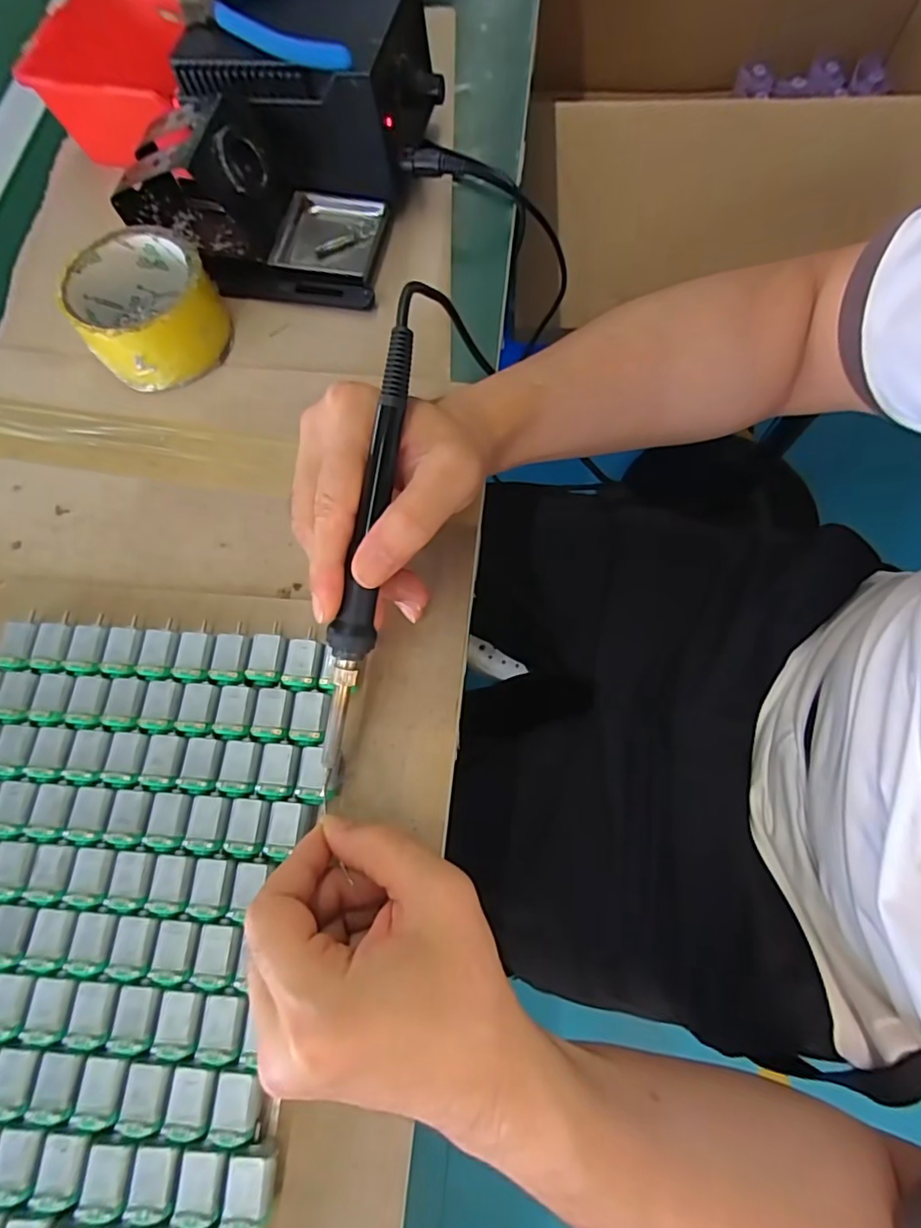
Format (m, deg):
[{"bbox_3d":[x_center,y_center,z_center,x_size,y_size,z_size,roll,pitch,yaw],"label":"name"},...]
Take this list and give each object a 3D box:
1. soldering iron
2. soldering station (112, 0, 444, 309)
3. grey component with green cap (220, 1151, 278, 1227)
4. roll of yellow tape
[{"bbox_3d":[-0.043,-0.023,0.249,0.018,0.018,0.197,11,94,5],"label":"soldering iron"},{"bbox_3d":[-0.111,-0.322,0.366,0.169,0.092,0.201,19,73,7],"label":"soldering station"},{"bbox_3d":[-0.086,0.236,0.230,0.020,0.017,0.025,1,72,2],"label":"grey component with green cap"},{"bbox_3d":[-0.196,-0.195,0.351,0.082,0.047,0.086,0,72,1],"label":"roll of yellow tape"}]

